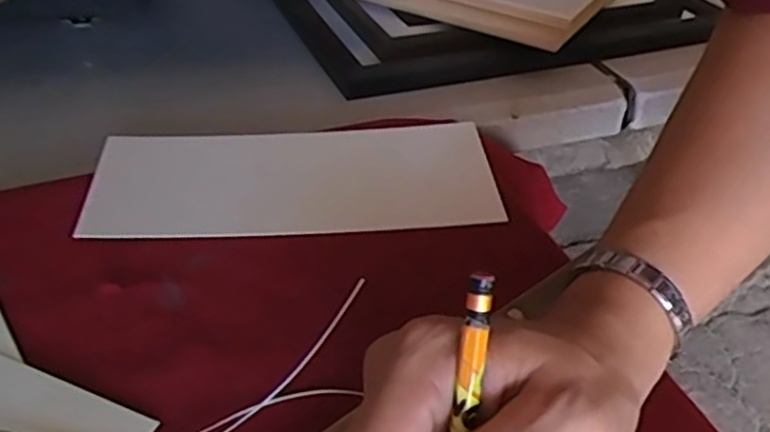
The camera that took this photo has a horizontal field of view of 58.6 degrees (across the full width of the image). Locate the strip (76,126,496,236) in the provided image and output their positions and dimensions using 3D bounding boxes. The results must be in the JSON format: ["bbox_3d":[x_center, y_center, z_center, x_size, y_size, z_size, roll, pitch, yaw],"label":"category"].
[{"bbox_3d":[-0.050,-0.022,0.385,0.216,0.010,0.087,-3,40,-7],"label":"strip"}]

